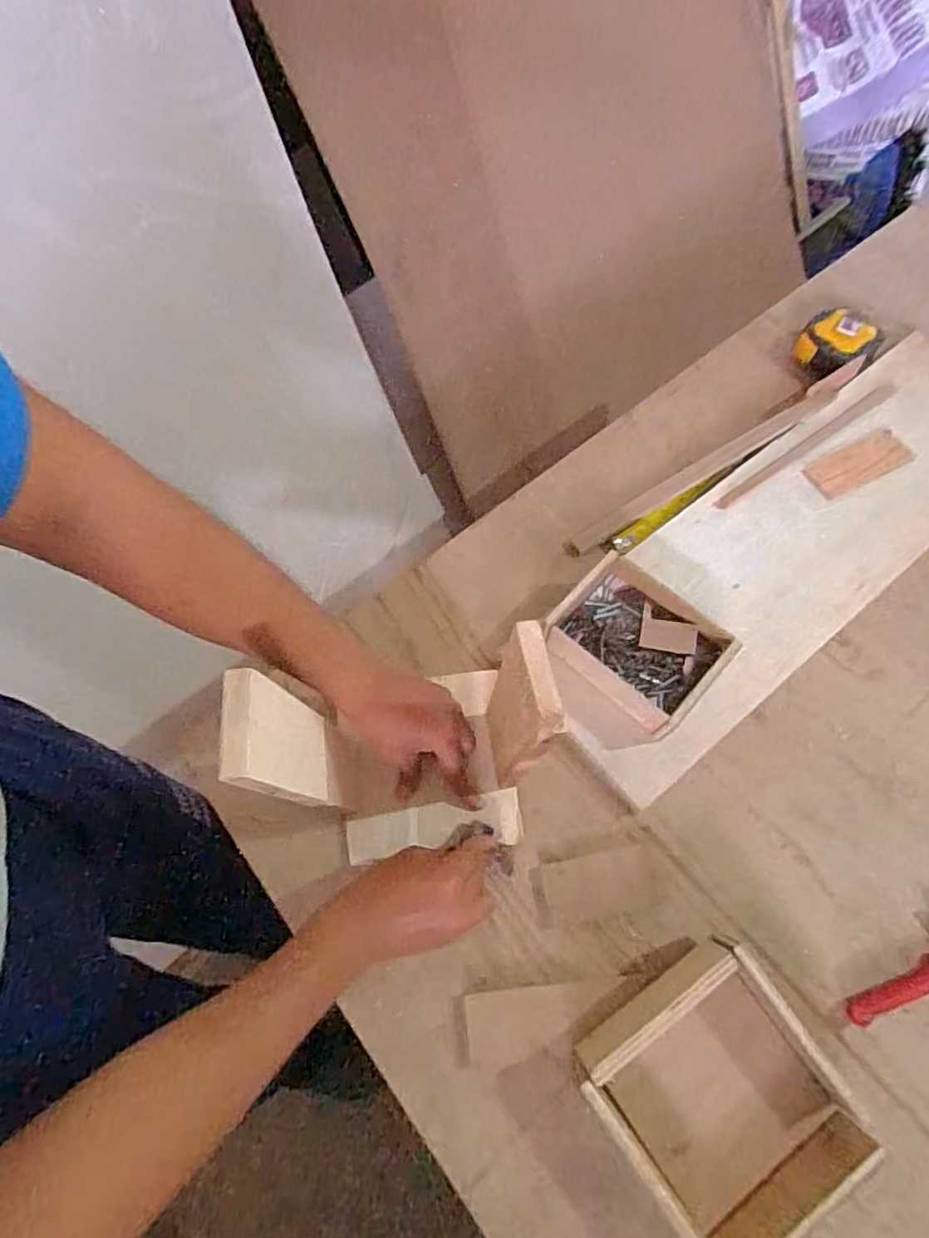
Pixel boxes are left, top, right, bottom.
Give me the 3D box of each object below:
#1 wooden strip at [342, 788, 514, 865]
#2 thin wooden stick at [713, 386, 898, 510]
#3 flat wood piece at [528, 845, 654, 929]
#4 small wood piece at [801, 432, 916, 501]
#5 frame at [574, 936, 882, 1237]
[{"bbox_3d":[-0.026,0.184,0.533,0.150,0.009,0.041,-9,67,-1],"label":"wooden strip"},{"bbox_3d":[0.383,-0.192,0.679,0.266,0.012,0.017,-34,69,-12],"label":"thin wooden stick"},{"bbox_3d":[0.108,0.227,0.516,0.098,0.004,0.048,-11,66,-3],"label":"flat wood piece"},{"bbox_3d":[0.433,-0.170,0.669,0.122,0.008,0.046,-27,68,-10],"label":"small wood piece"},{"bbox_3d":[0.184,0.341,0.434,0.148,0.061,0.152,-32,69,-12],"label":"frame"}]

